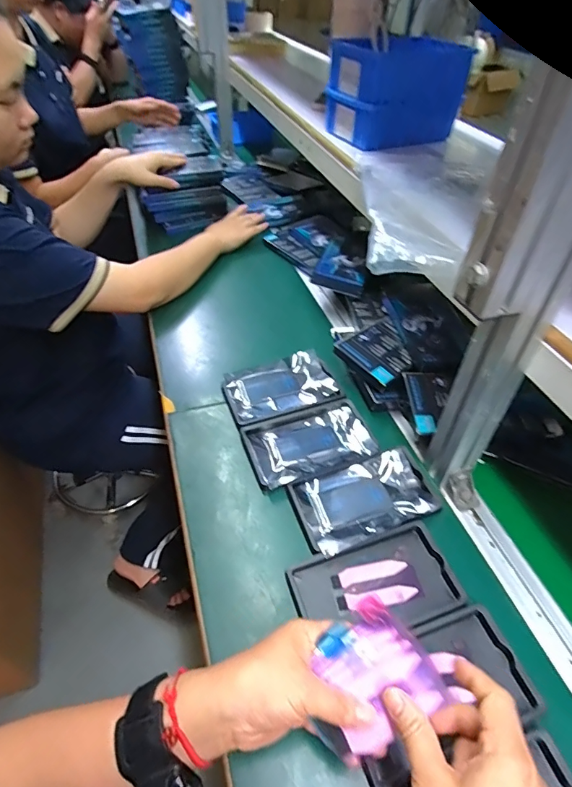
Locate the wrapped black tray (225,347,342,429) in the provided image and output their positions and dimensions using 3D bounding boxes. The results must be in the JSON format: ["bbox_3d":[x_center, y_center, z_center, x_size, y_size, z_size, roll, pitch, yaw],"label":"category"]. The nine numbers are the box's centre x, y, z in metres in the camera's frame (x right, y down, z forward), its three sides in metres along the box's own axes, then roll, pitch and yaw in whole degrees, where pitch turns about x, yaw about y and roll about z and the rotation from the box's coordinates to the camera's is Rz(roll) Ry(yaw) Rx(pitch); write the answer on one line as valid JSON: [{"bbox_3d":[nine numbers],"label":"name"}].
[{"bbox_3d":[-0.008,-0.011,0.623,0.152,0.016,0.105,-14,48,-17],"label":"wrapped black tray"}]

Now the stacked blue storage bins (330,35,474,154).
[{"bbox_3d":[0.165,-0.475,0.691,0.184,0.125,0.116,-17,49,-19],"label":"stacked blue storage bins"}]

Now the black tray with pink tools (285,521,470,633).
[{"bbox_3d":[0.090,0.194,0.436,0.158,0.015,0.092,-13,48,-16],"label":"black tray with pink tools"}]

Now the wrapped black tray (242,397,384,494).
[{"bbox_3d":[0.031,0.060,0.559,0.158,0.012,0.106,-14,48,-16],"label":"wrapped black tray"}]

